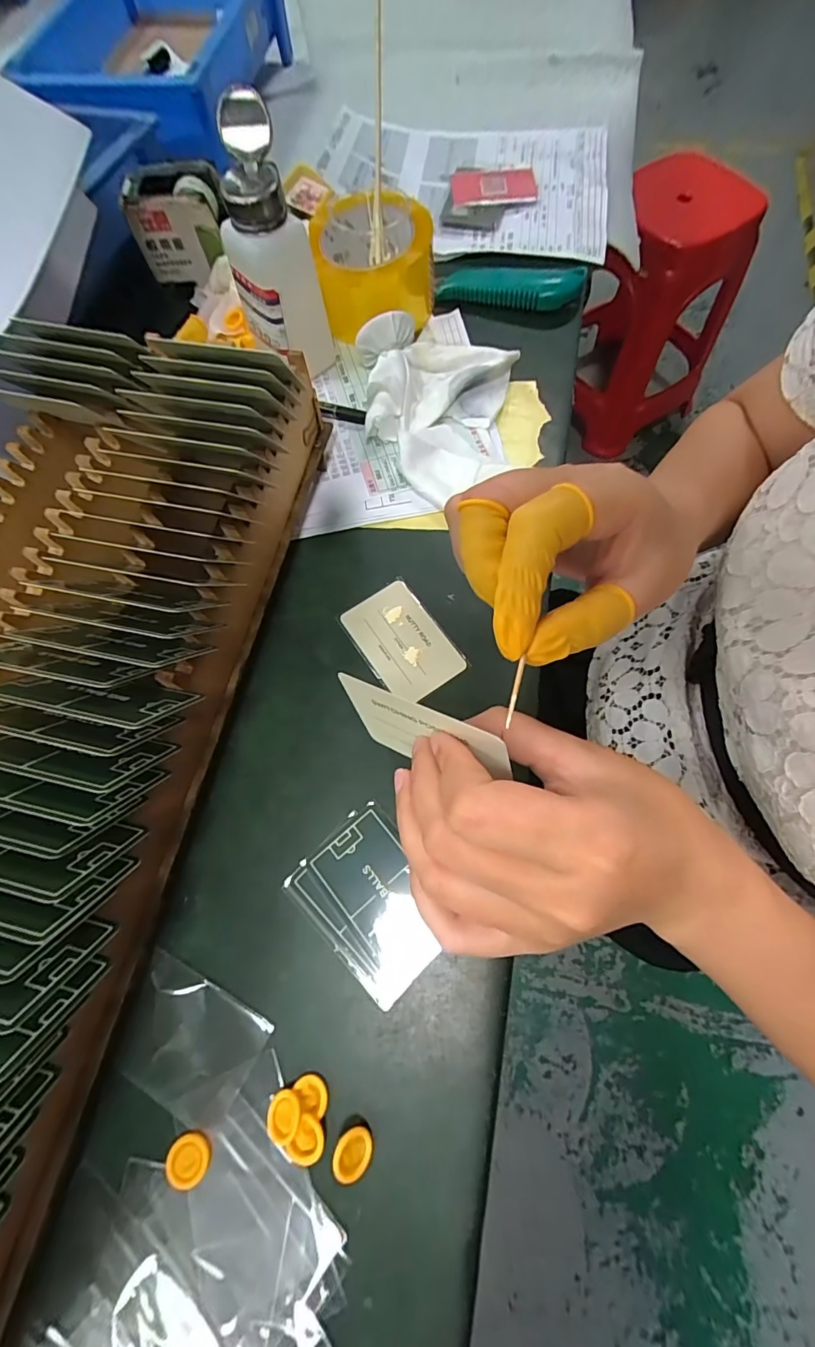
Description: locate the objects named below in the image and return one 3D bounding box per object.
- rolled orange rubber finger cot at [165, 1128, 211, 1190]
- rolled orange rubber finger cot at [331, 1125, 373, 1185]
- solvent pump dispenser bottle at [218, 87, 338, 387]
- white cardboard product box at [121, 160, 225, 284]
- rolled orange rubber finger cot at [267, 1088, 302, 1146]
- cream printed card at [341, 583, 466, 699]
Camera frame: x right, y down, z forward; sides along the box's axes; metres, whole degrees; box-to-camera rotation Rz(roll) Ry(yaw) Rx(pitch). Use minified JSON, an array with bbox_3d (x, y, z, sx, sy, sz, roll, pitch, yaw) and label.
[{"bbox_3d":[-0.111,0.246,0.232,0.021,0.006,0.023,27,73,11],"label":"rolled orange rubber finger cot"},{"bbox_3d":[-0.027,0.237,0.227,0.018,0.004,0.021,46,53,-6],"label":"rolled orange rubber finger cot"},{"bbox_3d":[-0.097,-0.299,0.340,0.061,0.147,0.056,-16,70,-4],"label":"solvent pump dispenser bottle"},{"bbox_3d":[-0.193,-0.393,0.405,0.080,0.062,0.051,4,70,4],"label":"white cardboard product box"},{"bbox_3d":[-0.063,0.225,0.234,0.018,0.004,0.020,-13,51,8],"label":"rolled orange rubber finger cot"},{"bbox_3d":[-0.004,-0.023,0.325,0.054,0.004,0.084,-33,72,-9],"label":"cream printed card"}]

